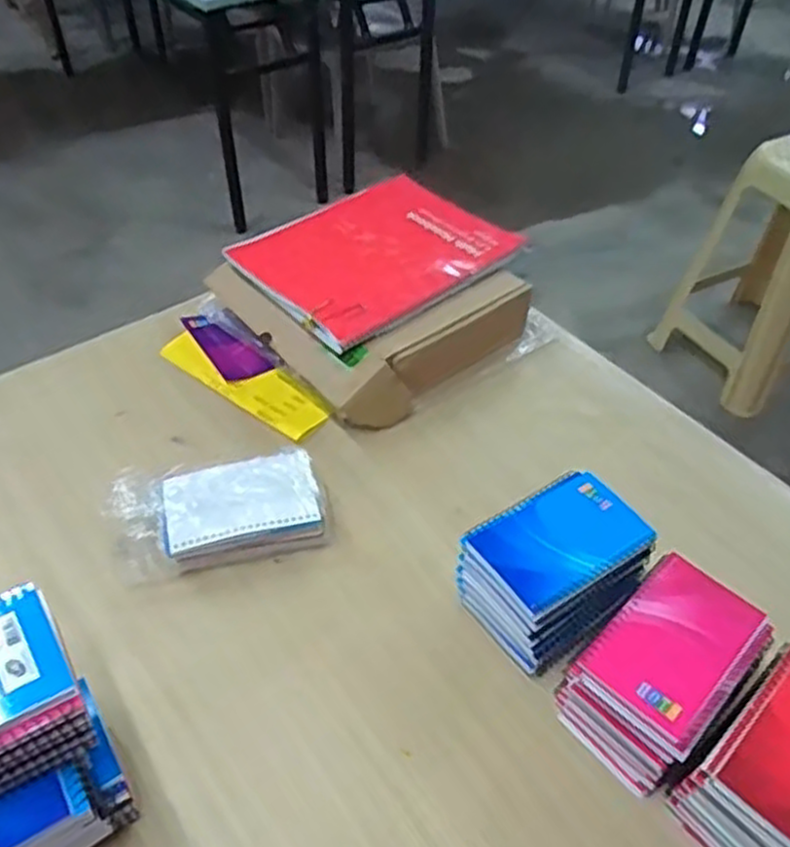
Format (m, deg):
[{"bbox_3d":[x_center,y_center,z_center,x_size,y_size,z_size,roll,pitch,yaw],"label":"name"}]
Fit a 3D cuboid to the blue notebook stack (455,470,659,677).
[{"bbox_3d":[0.130,0.118,0.628,0.138,0.083,0.099,-26,52,-25],"label":"blue notebook stack"}]

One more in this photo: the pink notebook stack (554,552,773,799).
[{"bbox_3d":[0.197,0.179,0.570,0.140,0.074,0.094,-34,56,-29],"label":"pink notebook stack"}]

